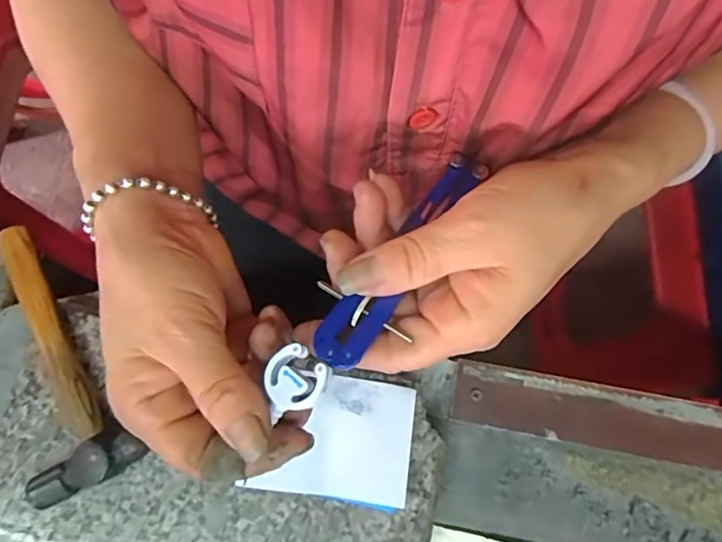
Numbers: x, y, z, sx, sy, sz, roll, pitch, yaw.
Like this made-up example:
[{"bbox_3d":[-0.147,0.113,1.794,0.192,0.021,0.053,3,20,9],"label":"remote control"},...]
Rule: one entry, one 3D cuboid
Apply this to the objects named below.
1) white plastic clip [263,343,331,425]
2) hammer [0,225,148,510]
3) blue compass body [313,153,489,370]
[{"bbox_3d":[-0.028,0.045,0.211,0.023,0.008,0.028,39,80,8],"label":"white plastic clip"},{"bbox_3d":[-0.181,0.053,0.295,0.059,0.021,0.150,-33,79,-7],"label":"hammer"},{"bbox_3d":[0.017,-0.009,0.236,0.023,0.009,0.117,31,65,6],"label":"blue compass body"}]

